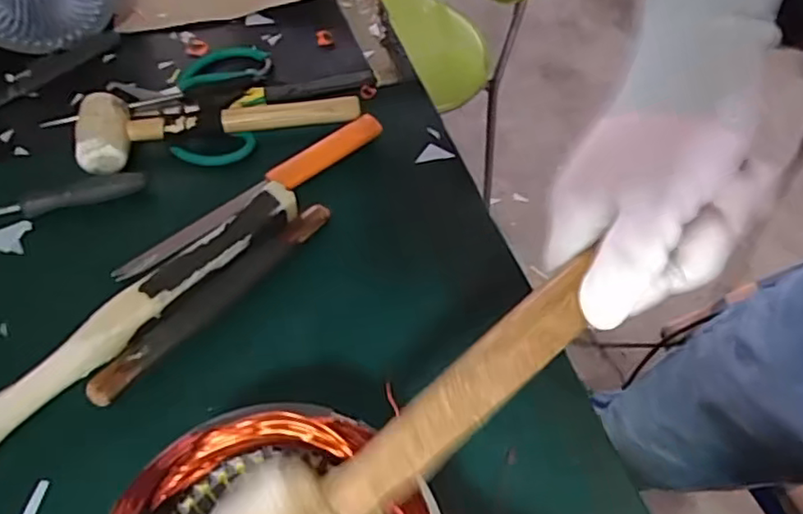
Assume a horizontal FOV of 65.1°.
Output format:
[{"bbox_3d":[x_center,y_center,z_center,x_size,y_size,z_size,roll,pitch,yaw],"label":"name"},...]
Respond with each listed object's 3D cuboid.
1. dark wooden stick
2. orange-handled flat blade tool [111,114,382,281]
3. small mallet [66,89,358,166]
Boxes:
[{"bbox_3d":[-0.147,0.027,0.500,0.028,0.008,0.229,37,62,19],"label":"dark wooden stick"},{"bbox_3d":[-0.126,-0.058,0.554,0.265,0.014,0.027,-35,65,-24],"label":"orange-handled flat blade tool"},{"bbox_3d":[-0.171,-0.140,0.595,0.251,0.032,0.073,-13,58,-12],"label":"small mallet"}]

